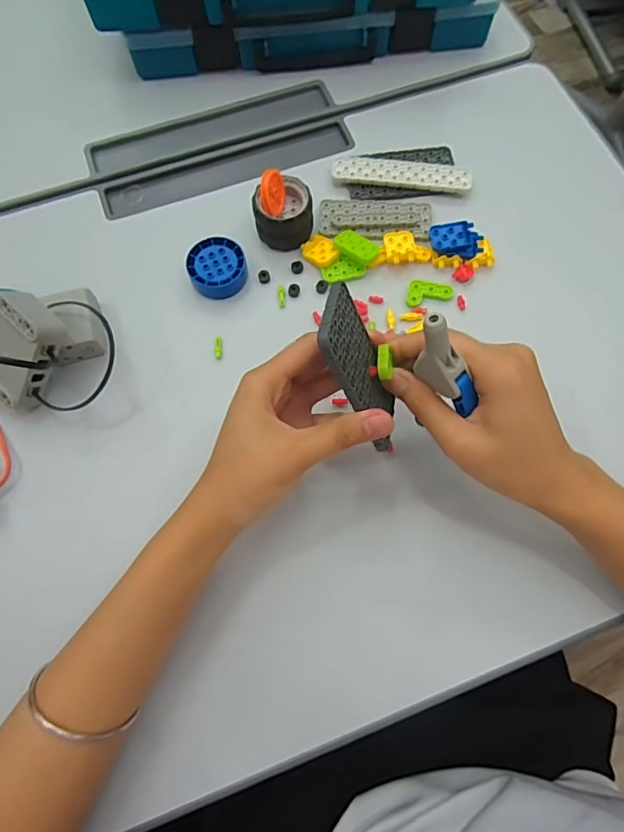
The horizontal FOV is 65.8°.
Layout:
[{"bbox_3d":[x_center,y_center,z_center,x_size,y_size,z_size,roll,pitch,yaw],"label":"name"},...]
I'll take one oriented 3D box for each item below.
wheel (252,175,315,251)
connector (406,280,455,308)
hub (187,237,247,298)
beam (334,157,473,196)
[{"bbox_3d":[-0.024,-0.170,0.411,0.049,0.035,0.046,0,72,0],"label":"wheel"},{"bbox_3d":[0.100,-0.102,0.407,0.038,0.004,0.024,7,72,2],"label":"connector"},{"bbox_3d":[-0.079,-0.125,0.410,0.047,0.018,0.049,0,72,0],"label":"hub"},{"bbox_3d":[0.082,-0.219,0.440,0.123,0.009,0.027,8,72,2],"label":"beam"}]

